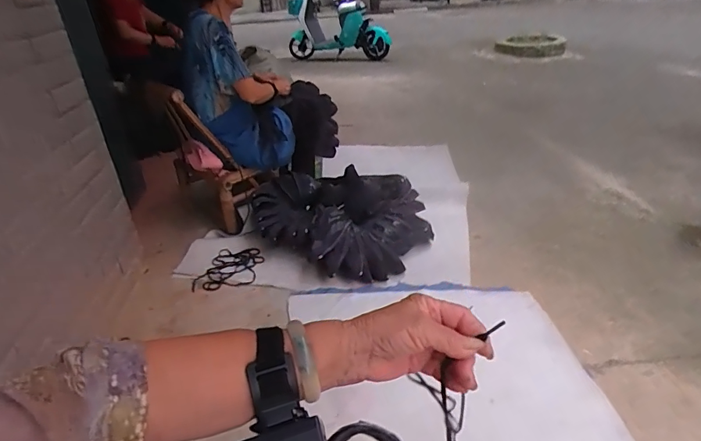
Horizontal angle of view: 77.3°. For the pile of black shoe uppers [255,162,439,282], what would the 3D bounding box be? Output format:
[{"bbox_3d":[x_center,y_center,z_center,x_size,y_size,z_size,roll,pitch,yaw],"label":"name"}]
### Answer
[{"bbox_3d":[-0.042,-0.003,1.571,0.648,0.262,0.385,8,31,9],"label":"pile of black shoe uppers"}]

